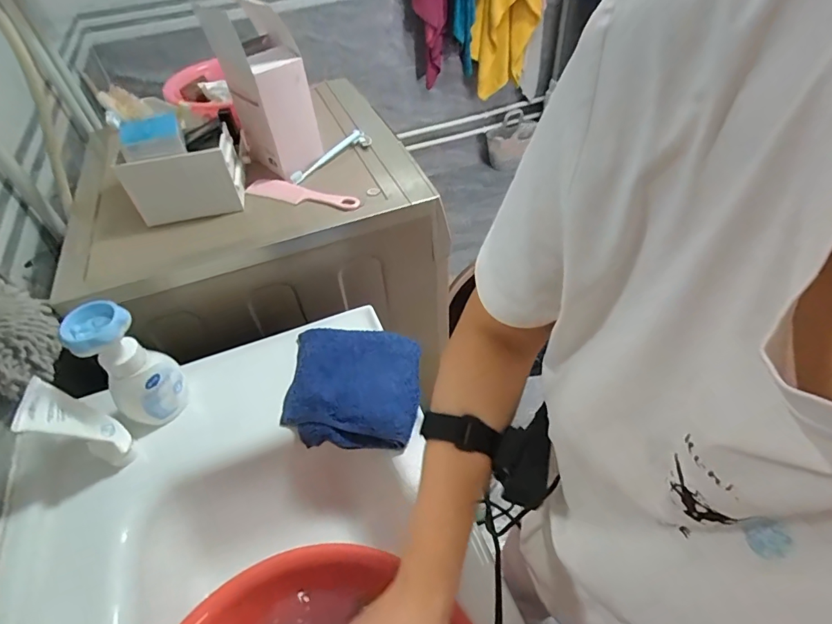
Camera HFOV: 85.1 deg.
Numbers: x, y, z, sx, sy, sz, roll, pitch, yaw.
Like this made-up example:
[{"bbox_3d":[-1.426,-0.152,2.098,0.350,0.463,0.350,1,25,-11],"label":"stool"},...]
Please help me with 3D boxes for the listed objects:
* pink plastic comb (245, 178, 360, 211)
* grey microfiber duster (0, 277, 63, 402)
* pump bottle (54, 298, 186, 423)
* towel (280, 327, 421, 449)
[{"bbox_3d":[-0.190,-0.201,0.770,0.201,0.014,0.041,13,50,16],"label":"pink plastic comb"},{"bbox_3d":[-0.511,0.022,0.568,0.060,0.119,0.135,-10,47,-4],"label":"grey microfiber duster"},{"bbox_3d":[-0.358,0.070,0.574,0.069,0.174,0.060,-22,49,-15],"label":"pump bottle"},{"bbox_3d":[-0.089,0.098,0.646,0.183,0.029,0.181,1,48,6],"label":"towel"}]

